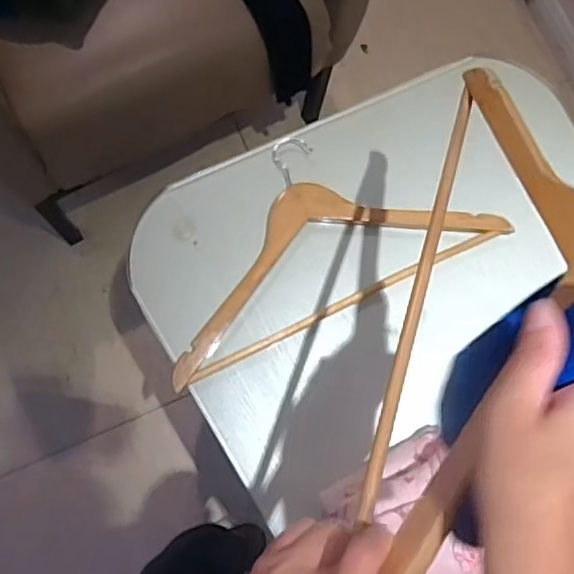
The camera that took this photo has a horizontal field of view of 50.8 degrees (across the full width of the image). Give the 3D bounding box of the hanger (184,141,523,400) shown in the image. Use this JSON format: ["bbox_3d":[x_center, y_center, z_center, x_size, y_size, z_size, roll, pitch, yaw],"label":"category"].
[{"bbox_3d":[0.030,-0.072,0.731,0.429,0.024,0.224,-24,80,-9],"label":"hanger"}]

